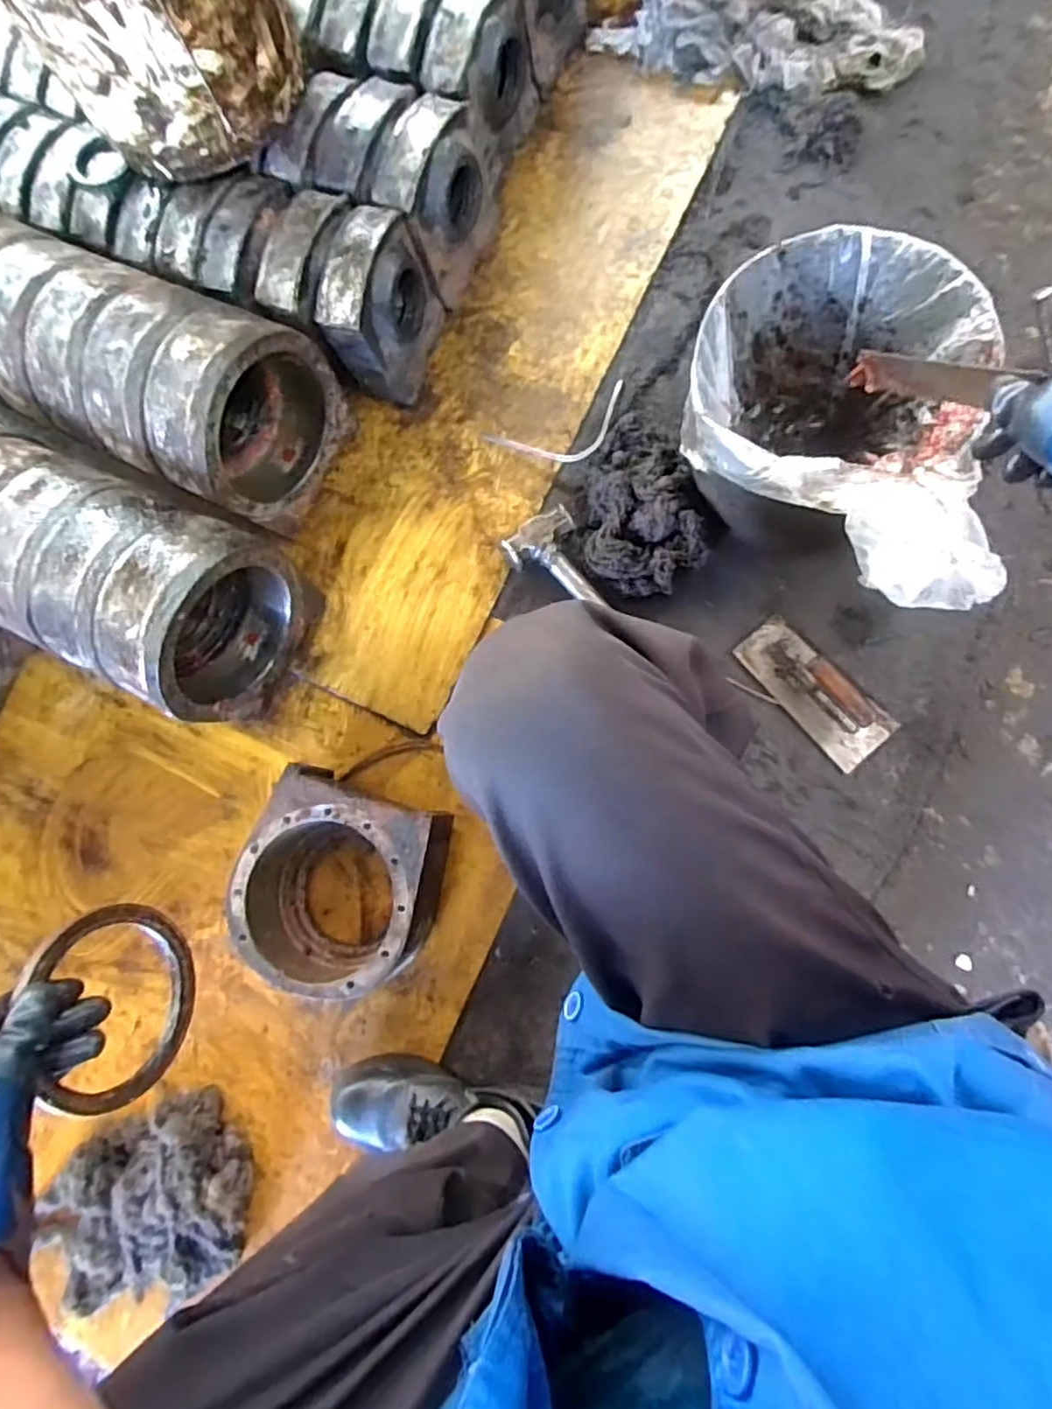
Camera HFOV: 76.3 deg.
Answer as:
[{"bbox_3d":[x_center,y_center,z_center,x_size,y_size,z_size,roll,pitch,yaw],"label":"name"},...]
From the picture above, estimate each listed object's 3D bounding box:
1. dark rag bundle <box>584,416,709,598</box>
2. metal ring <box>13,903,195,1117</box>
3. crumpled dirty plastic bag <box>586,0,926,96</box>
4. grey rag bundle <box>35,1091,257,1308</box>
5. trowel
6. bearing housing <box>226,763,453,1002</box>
[{"bbox_3d":[0.146,-0.258,0.879,0.151,0.058,0.232,-1,82,8],"label":"dark rag bundle"},{"bbox_3d":[-0.335,0.245,0.559,0.014,0.147,0.154,-16,88,19],"label":"metal ring"},{"bbox_3d":[0.329,-0.969,0.944,0.451,0.063,0.190,18,84,12],"label":"crumpled dirty plastic bag"},{"bbox_3d":[-0.465,0.613,0.807,0.273,0.054,0.207,-33,77,3],"label":"grey rag bundle"},{"bbox_3d":[0.356,-0.022,0.809,0.087,0.057,0.203,-41,79,1],"label":"trowel"},{"bbox_3d":[-0.225,0.220,0.825,0.225,0.113,0.232,20,86,10],"label":"bearing housing"}]

